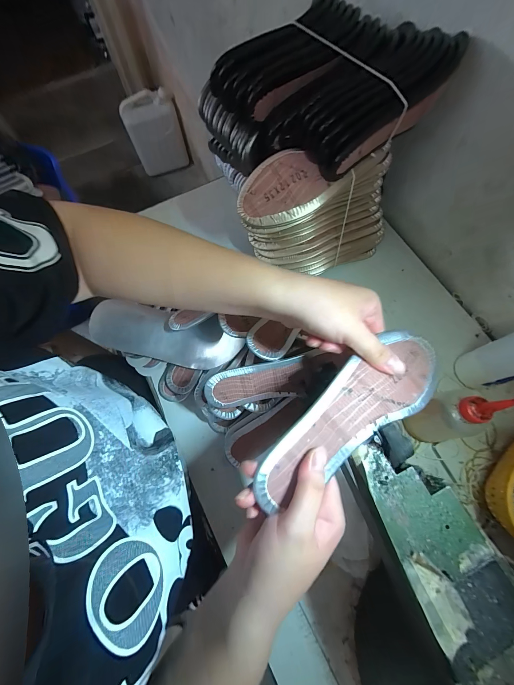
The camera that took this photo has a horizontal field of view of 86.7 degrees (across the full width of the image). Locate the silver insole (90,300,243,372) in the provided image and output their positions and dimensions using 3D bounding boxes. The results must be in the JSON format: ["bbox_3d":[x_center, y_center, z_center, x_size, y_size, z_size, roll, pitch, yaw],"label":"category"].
[{"bbox_3d":[-0.143,-0.014,0.417,0.224,0.032,0.076,11,71,4],"label":"silver insole"}]

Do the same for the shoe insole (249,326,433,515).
[{"bbox_3d":[0.087,0.058,0.243,0.218,0.027,0.064,-33,73,-15],"label":"shoe insole"}]

